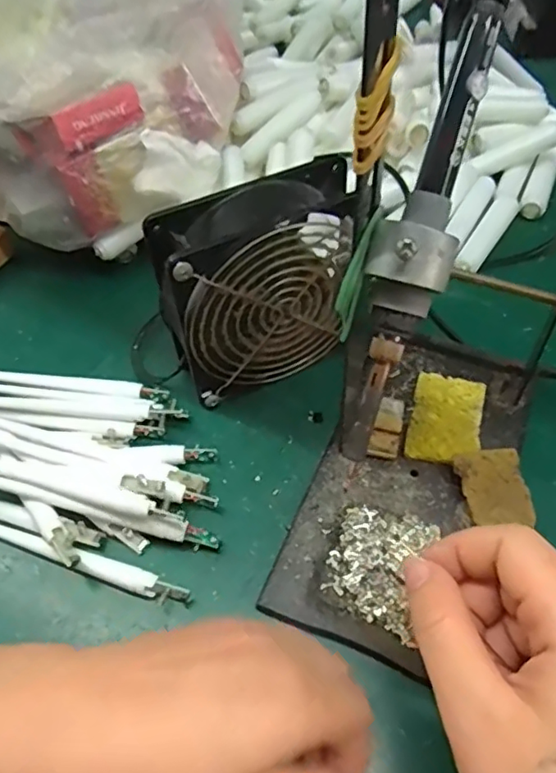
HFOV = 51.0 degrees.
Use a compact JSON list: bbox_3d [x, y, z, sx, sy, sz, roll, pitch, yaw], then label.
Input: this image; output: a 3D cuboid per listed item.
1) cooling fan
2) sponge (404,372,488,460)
[{"bbox_3d":[-0.008,-0.055,0.331,0.118,0.115,0.046,-19,55,-11],"label":"cooling fan"},{"bbox_3d":[0.096,0.017,0.331,0.037,0.004,0.056,13,56,12],"label":"sponge"}]

